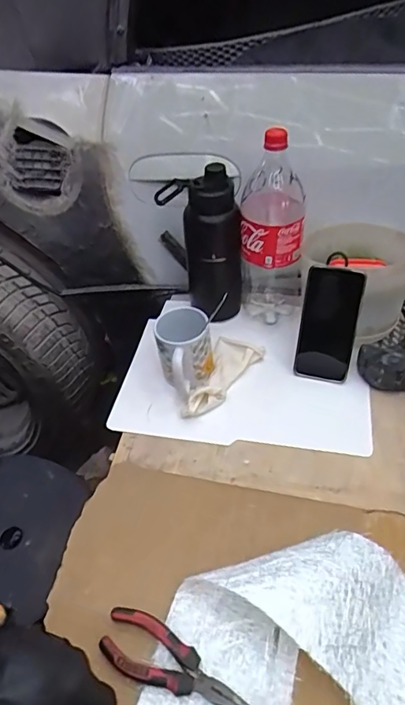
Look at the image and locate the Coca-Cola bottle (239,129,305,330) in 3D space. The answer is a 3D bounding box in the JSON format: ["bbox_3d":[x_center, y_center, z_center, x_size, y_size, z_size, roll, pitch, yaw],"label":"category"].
[{"bbox_3d":[0.110,-0.180,0.753,0.101,0.290,0.107,6,45,8],"label":"Coca-Cola bottle"}]

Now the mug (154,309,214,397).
[{"bbox_3d":[-0.025,-0.008,0.721,0.079,0.085,0.113,-5,44,-3],"label":"mug"}]

